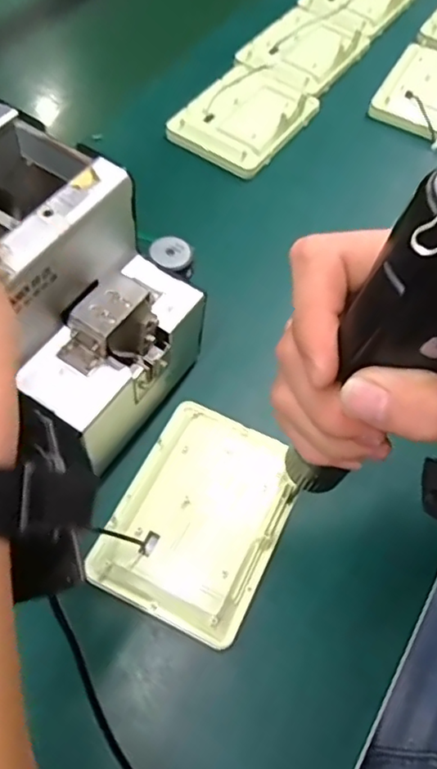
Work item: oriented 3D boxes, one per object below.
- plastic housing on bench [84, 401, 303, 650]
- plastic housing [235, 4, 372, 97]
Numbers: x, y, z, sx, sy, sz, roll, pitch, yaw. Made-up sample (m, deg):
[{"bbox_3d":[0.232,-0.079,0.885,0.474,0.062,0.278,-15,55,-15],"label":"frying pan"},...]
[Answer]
[{"bbox_3d":[-0.010,0.080,0.375,0.099,0.012,0.133,24,61,11],"label":"plastic housing on bench"},{"bbox_3d":[0.094,-0.362,0.646,0.098,0.028,0.131,35,64,17],"label":"plastic housing"}]

